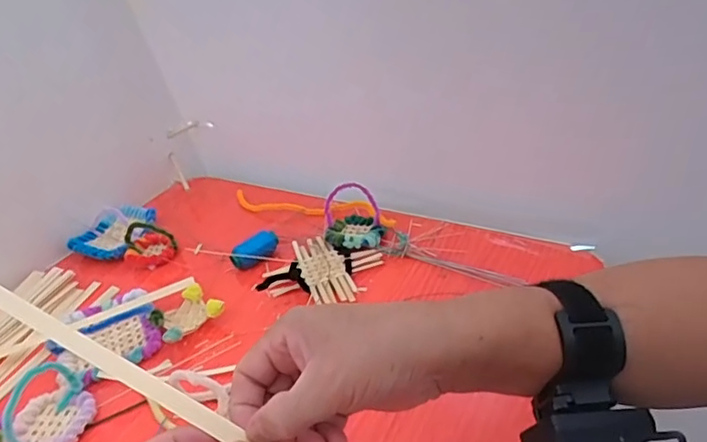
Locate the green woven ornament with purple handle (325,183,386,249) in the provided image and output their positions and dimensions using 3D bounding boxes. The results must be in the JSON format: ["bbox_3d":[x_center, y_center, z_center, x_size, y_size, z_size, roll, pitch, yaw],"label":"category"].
[{"bbox_3d":[-0.001,-0.007,0.603,0.063,0.057,0.059,-9,32,0],"label":"green woven ornament with purple handle"}]

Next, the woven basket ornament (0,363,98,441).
[{"bbox_3d":[-0.250,0.150,0.435,0.067,0.050,0.066,-33,39,-33],"label":"woven basket ornament"}]

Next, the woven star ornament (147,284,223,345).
[{"bbox_3d":[-0.163,0.092,0.527,0.060,0.023,0.055,-30,38,-29],"label":"woven star ornament"}]

